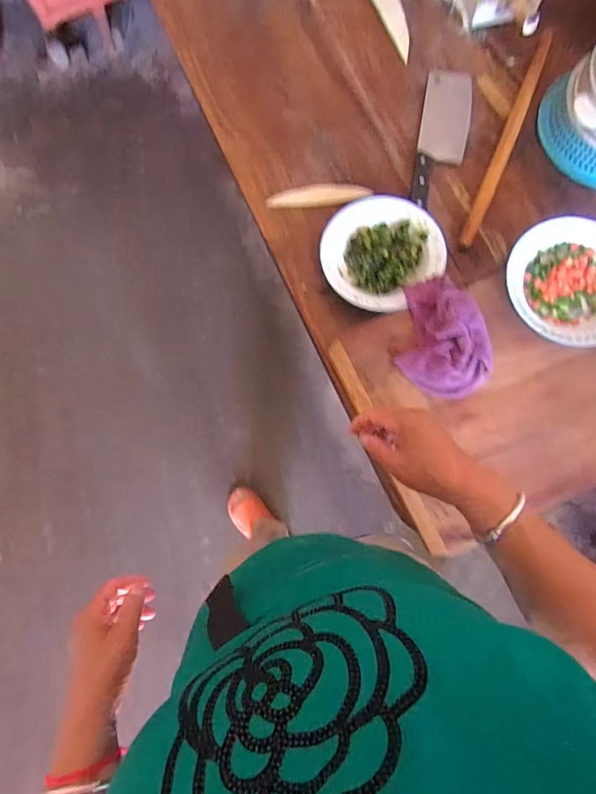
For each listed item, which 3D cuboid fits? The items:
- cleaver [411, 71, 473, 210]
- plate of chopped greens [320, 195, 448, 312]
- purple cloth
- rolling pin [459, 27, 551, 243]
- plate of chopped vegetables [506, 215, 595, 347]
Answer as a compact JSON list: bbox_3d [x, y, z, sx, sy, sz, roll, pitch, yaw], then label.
[{"bbox_3d":[0.251,-0.450,0.730,0.079,0.025,0.271,10,80,1],"label":"cleaver"},{"bbox_3d":[0.133,-0.236,0.683,0.185,0.035,0.186,0,80,0],"label":"plate of chopped greens"},{"bbox_3d":[0.220,-0.093,0.627,0.129,0.036,0.188,4,80,2],"label":"purple cloth"},{"bbox_3d":[0.355,-0.436,0.713,0.026,0.024,0.424,23,81,4],"label":"rolling pin"},{"bbox_3d":[0.405,-0.170,0.627,0.178,0.035,0.189,0,80,1],"label":"plate of chopped vegetables"}]

